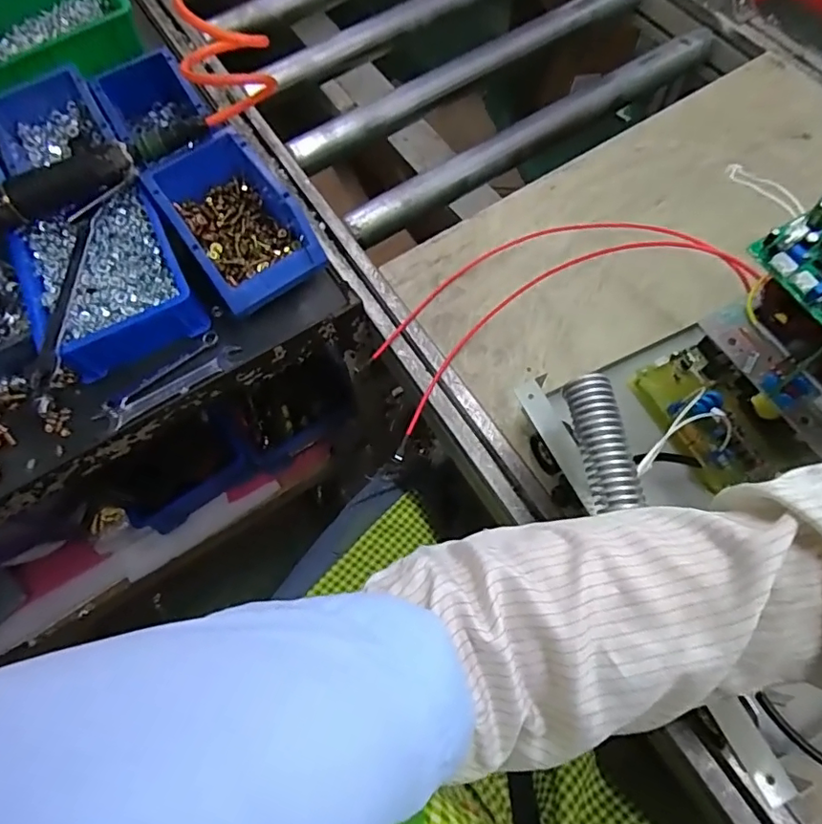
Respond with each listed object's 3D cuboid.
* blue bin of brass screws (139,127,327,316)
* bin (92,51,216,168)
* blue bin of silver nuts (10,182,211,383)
[{"bbox_3d":[-0.187,-0.195,0.576,0.114,0.082,0.173,-36,71,-12],"label":"blue bin of brass screws"},{"bbox_3d":[-0.286,-0.336,0.629,0.090,0.074,0.183,-32,70,-11],"label":"bin"},{"bbox_3d":[-0.308,-0.131,0.554,0.144,0.061,0.172,-28,69,-9],"label":"blue bin of silver nuts"}]

